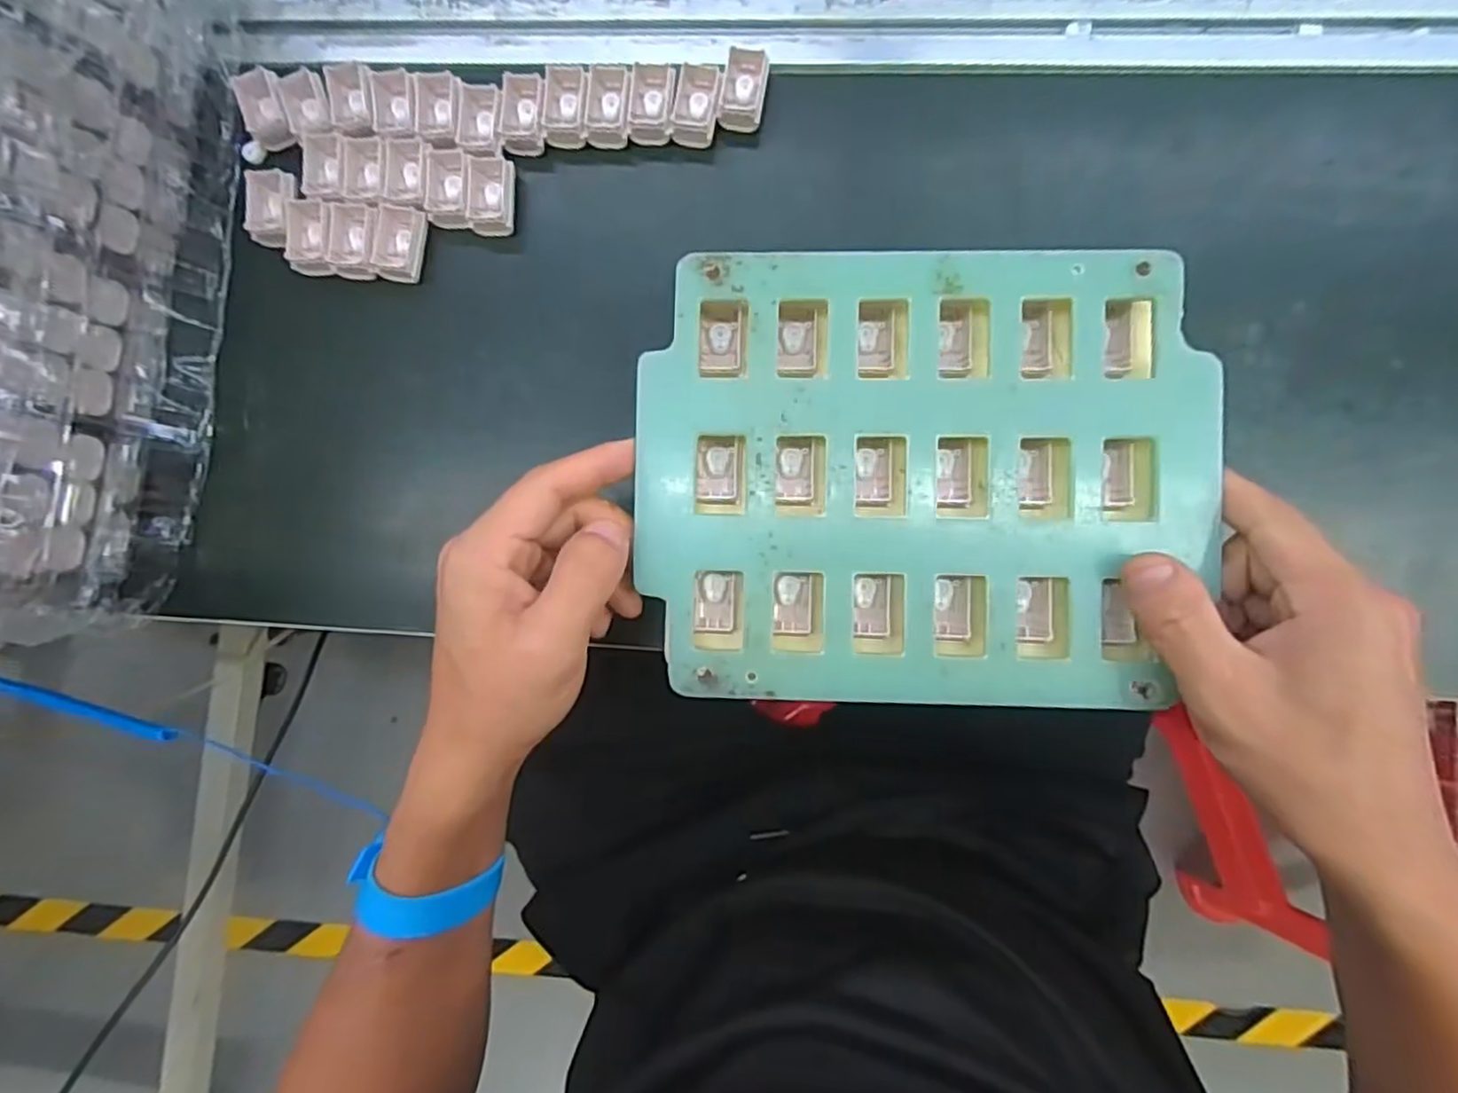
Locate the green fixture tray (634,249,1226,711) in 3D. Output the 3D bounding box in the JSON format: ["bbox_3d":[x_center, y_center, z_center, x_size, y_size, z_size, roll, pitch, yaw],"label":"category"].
[{"bbox_3d":[0.076,-0.027,0.287,0.219,0.026,0.175,1,87,5],"label":"green fixture tray"}]

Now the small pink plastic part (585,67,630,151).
[{"bbox_3d":[-0.062,-0.221,0.354,0.022,0.009,0.036,3,88,5],"label":"small pink plastic part"}]

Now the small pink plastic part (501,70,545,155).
[{"bbox_3d":[-0.104,-0.218,0.356,0.021,0.010,0.033,1,87,5],"label":"small pink plastic part"}]

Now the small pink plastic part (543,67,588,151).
[{"bbox_3d":[-0.083,-0.222,0.354,0.022,0.011,0.034,2,87,5],"label":"small pink plastic part"}]

